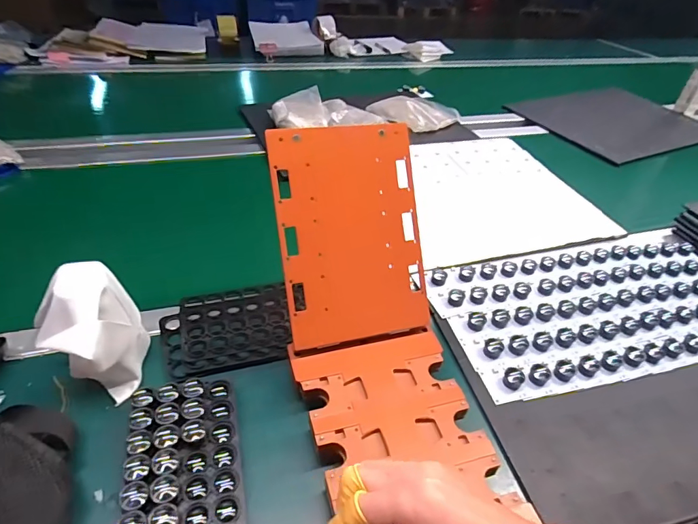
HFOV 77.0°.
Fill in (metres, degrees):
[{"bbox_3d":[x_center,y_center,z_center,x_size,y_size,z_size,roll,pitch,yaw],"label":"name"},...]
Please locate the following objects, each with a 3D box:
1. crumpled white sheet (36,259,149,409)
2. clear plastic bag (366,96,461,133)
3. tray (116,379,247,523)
[{"bbox_3d":[-0.251,0.073,0.441,0.083,0.117,0.087,-23,48,-29],"label":"crumpled white sheet"},{"bbox_3d":[0.151,-0.364,1.055,0.175,0.029,0.160,35,48,29],"label":"clear plastic bag"},{"bbox_3d":[-0.141,0.191,0.378,0.094,0.027,0.190,-6,42,-14],"label":"tray"}]

